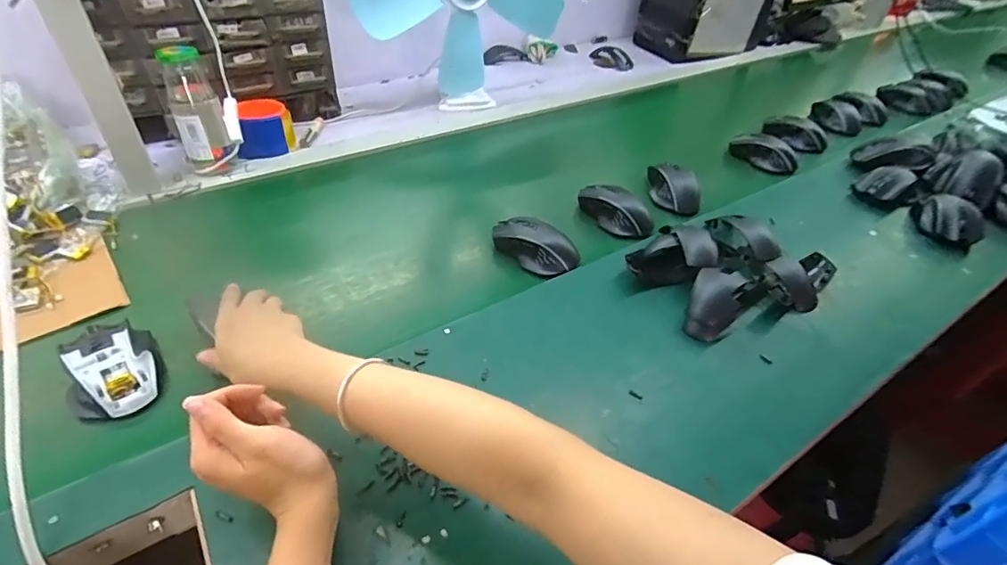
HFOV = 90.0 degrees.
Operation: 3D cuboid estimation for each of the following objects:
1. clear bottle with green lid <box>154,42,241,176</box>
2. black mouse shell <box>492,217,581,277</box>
[{"bbox_3d":[-0.413,-0.227,0.684,0.061,0.155,0.056,-21,50,-25],"label":"clear bottle with green lid"},{"bbox_3d":[0.038,-0.052,0.641,0.114,0.035,0.055,29,47,23],"label":"black mouse shell"}]

